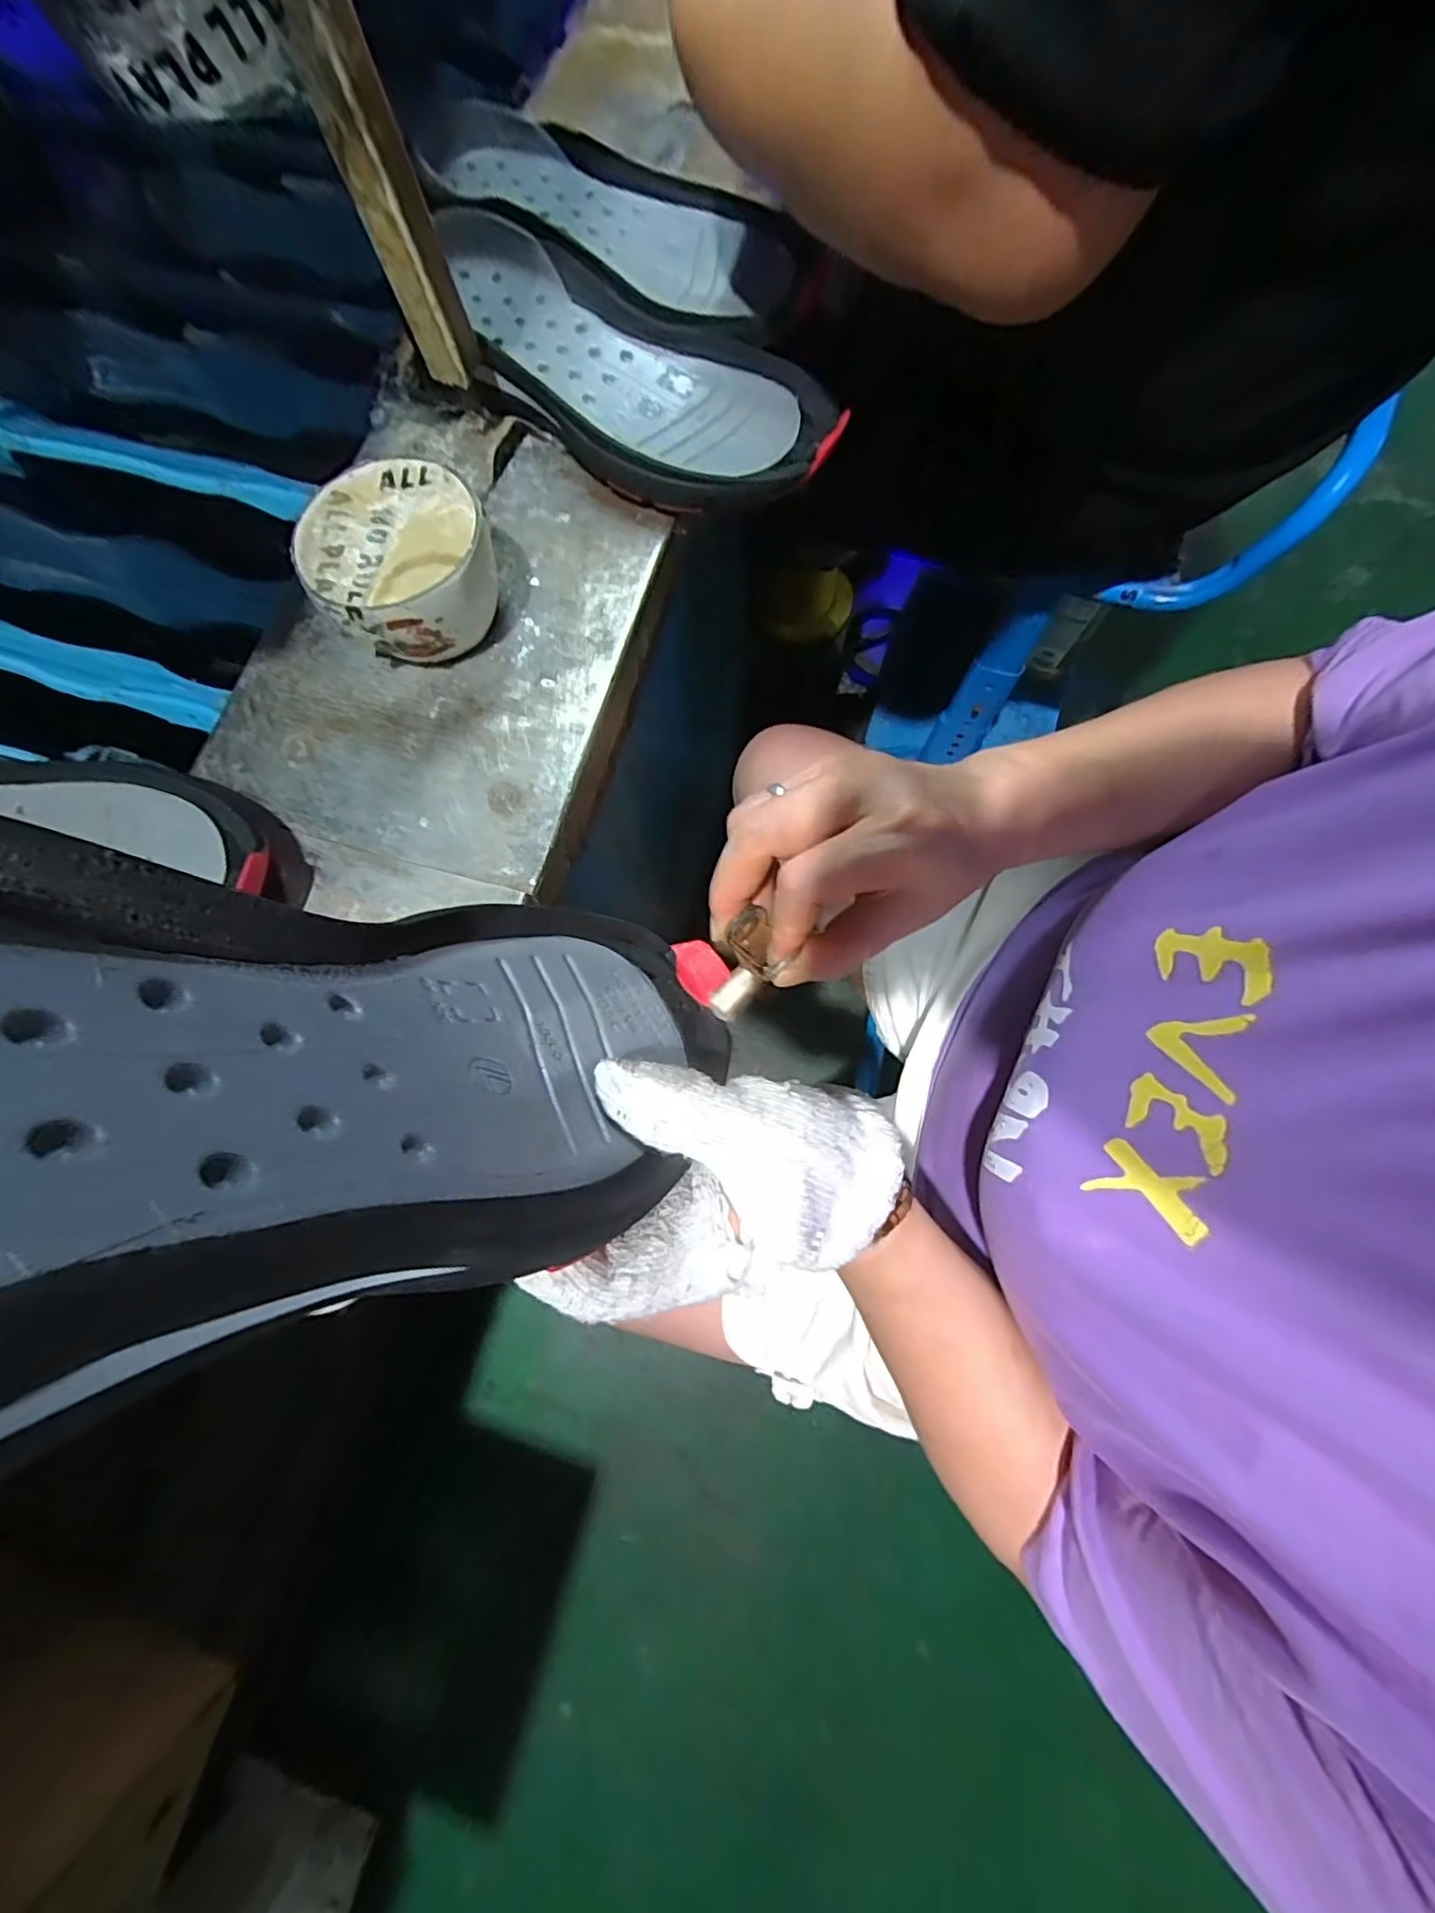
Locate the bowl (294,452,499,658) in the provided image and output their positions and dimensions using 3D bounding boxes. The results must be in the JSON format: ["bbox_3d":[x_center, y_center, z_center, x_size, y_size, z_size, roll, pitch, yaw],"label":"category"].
[{"bbox_3d":[-0.186,-0.232,0.382,0.103,0.060,0.104,0,76,2],"label":"bowl"}]

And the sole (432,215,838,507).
[{"bbox_3d":[-0.066,-0.393,0.421,0.327,0.042,0.121,38,80,10],"label":"sole"}]

